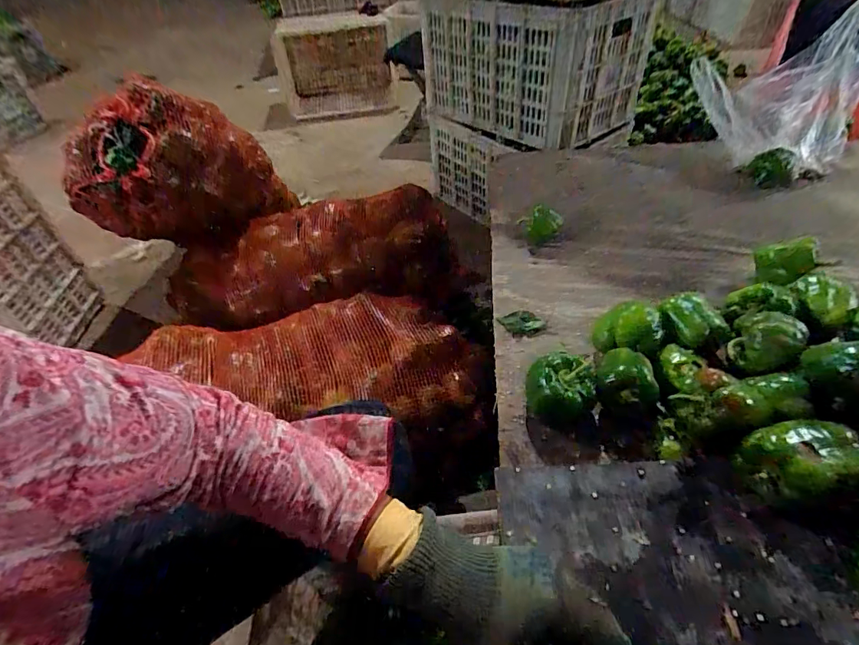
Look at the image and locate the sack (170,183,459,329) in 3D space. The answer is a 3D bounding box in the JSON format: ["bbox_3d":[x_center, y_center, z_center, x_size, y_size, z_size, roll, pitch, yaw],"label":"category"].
[{"bbox_3d":[-0.251,-0.149,0.998,0.597,0.188,0.236,-18,48,-11],"label":"sack"}]

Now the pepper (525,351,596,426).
[{"bbox_3d":[0.144,0.080,0.490,0.072,0.066,0.060,9,48,13],"label":"pepper"}]

